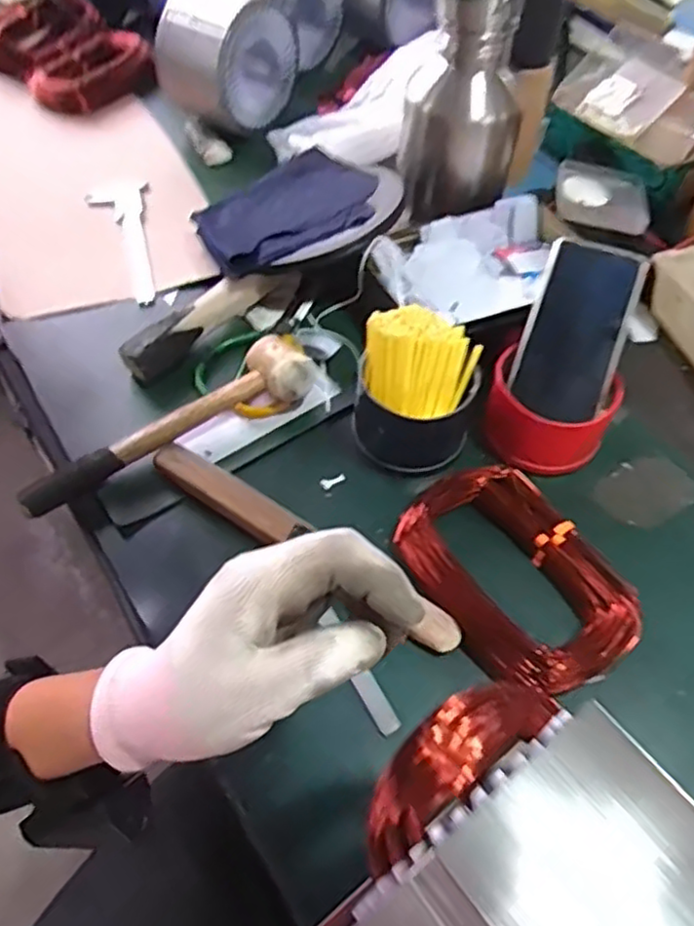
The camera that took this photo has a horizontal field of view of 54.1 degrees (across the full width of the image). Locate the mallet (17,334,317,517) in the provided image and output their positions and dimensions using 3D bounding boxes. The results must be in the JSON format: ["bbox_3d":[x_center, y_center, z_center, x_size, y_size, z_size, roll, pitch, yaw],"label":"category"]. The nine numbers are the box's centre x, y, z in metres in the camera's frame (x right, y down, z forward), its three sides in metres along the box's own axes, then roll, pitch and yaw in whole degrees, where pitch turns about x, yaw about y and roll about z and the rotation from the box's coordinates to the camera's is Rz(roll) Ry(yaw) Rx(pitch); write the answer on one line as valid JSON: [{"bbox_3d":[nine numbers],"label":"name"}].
[{"bbox_3d":[-0.140,-0.023,0.566,0.257,0.053,0.061,-34,61,-21],"label":"mallet"}]

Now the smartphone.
[{"bbox_3d":[0.192,-0.111,0.571,0.078,0.007,0.150,19,88,12],"label":"smartphone"}]

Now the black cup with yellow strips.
[{"bbox_3d":[0.058,-0.062,0.567,0.098,0.083,0.105,3,54,3],"label":"black cup with yellow strips"}]

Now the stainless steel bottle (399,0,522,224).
[{"bbox_3d":[0.116,-0.361,0.681,0.117,0.204,0.108,3,54,3],"label":"stainless steel bottle"}]

